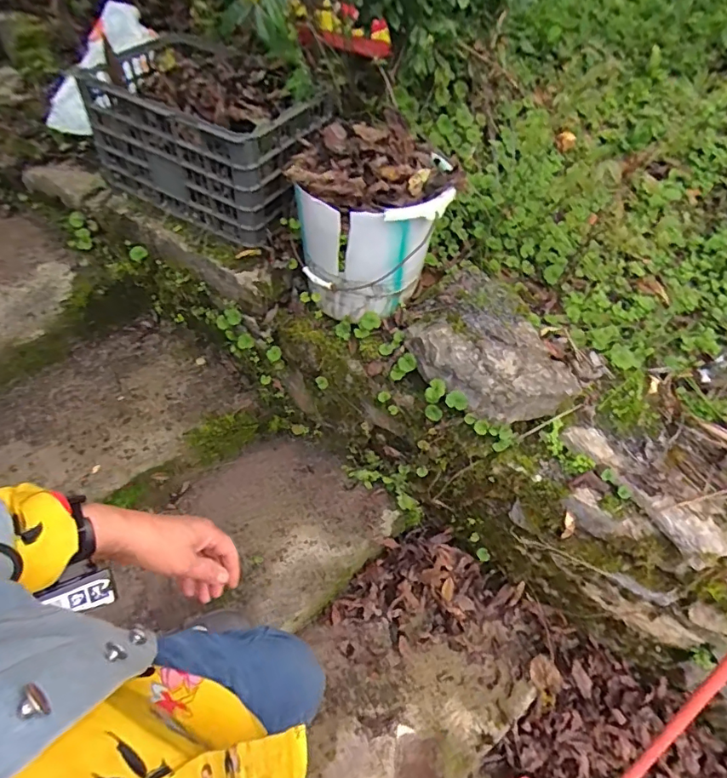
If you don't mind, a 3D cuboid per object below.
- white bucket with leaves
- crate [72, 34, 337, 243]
[{"bbox_3d":[0.019,-0.370,1.073,0.307,0.263,0.348,-1,56,-2],"label":"white bucket with leaves"},{"bbox_3d":[-0.381,-0.627,1.205,0.571,0.235,0.358,31,61,17],"label":"crate"}]

